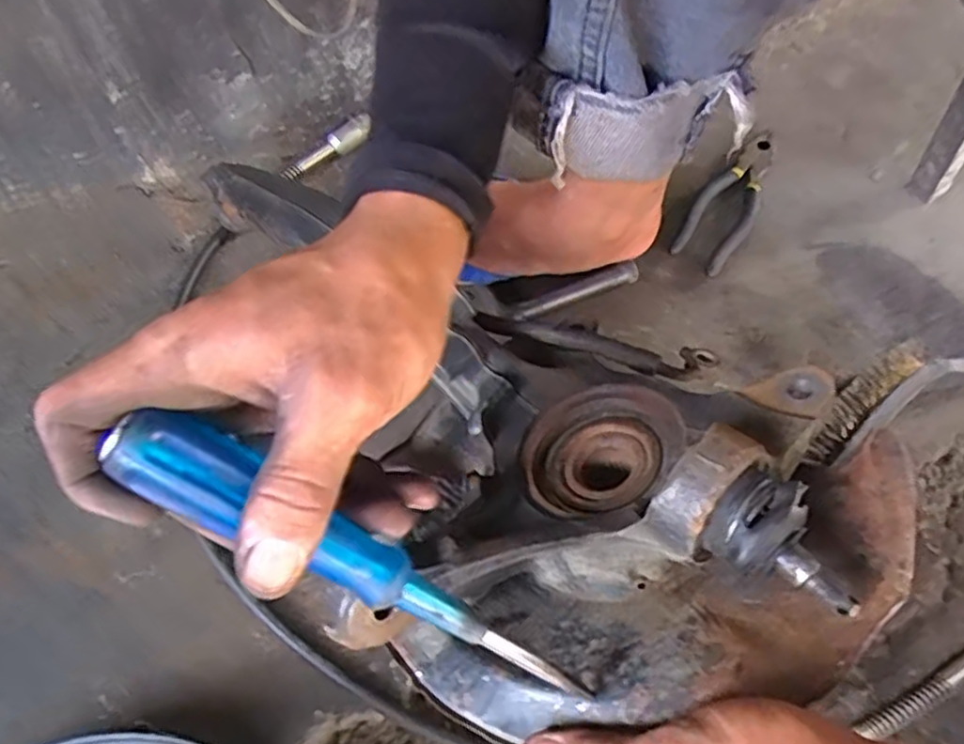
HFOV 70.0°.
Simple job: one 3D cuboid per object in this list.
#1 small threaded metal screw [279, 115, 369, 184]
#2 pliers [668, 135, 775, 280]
[{"bbox_3d":[-0.138,-0.192,0.599,0.019,0.019,0.092,35,62,18],"label":"small threaded metal screw"},{"bbox_3d":[0.221,-0.158,0.609,0.049,0.015,0.193,26,59,13],"label":"pliers"}]

